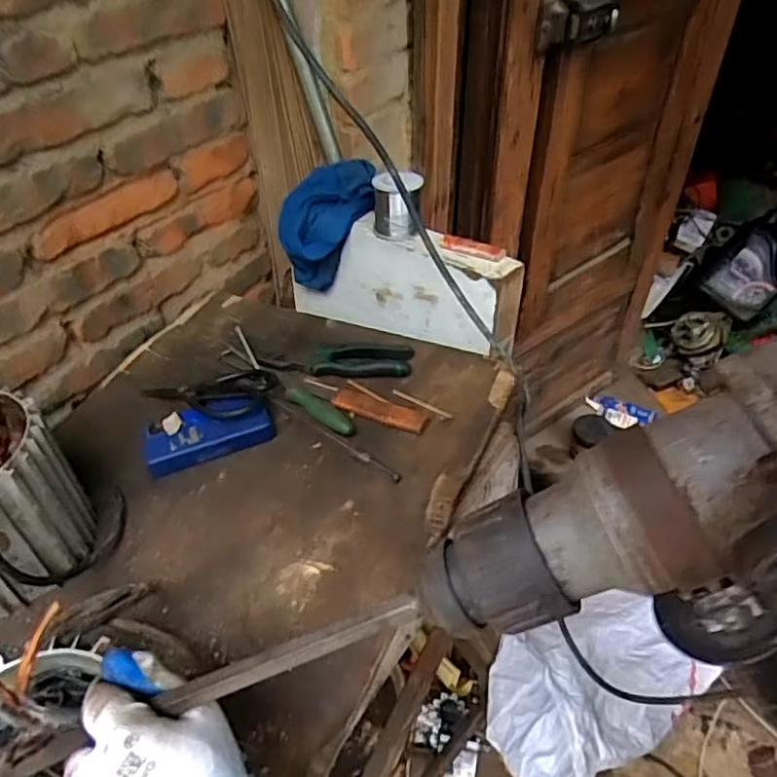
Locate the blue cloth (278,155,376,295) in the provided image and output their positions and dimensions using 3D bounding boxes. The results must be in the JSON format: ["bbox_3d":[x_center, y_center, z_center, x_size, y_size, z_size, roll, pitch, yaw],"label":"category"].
[{"bbox_3d":[-0.071,-0.202,0.804,0.124,0.148,0.065,-20,45,-19],"label":"blue cloth"}]

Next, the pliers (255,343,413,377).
[{"bbox_3d":[-0.062,-0.035,0.757,0.178,0.017,0.046,-1,42,2],"label":"pliers"}]

